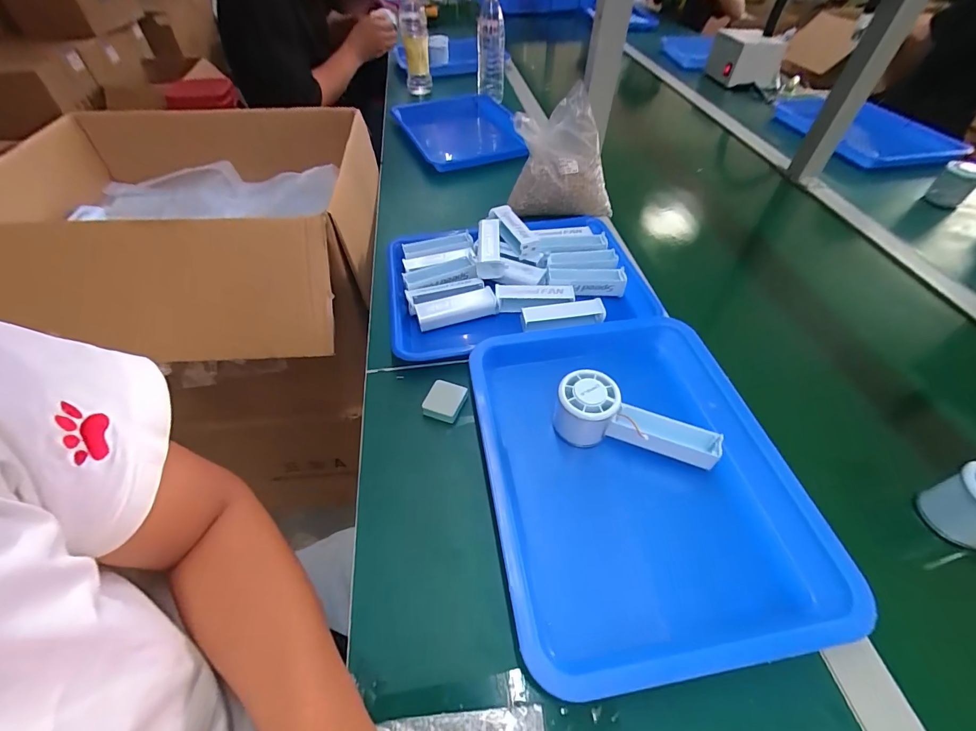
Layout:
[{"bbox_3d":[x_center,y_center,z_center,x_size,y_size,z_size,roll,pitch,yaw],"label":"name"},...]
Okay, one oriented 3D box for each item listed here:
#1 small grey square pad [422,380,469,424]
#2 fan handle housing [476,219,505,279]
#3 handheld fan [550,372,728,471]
[{"bbox_3d":[-0.046,0.038,0.446,0.038,0.014,0.041,16,52,12],"label":"small grey square pad"},{"bbox_3d":[0.001,-0.162,0.566,0.035,0.023,0.091,-2,50,-3],"label":"fan handle housing"},{"bbox_3d":[0.140,0.052,0.395,0.148,0.050,0.052,11,49,11],"label":"handheld fan"}]

